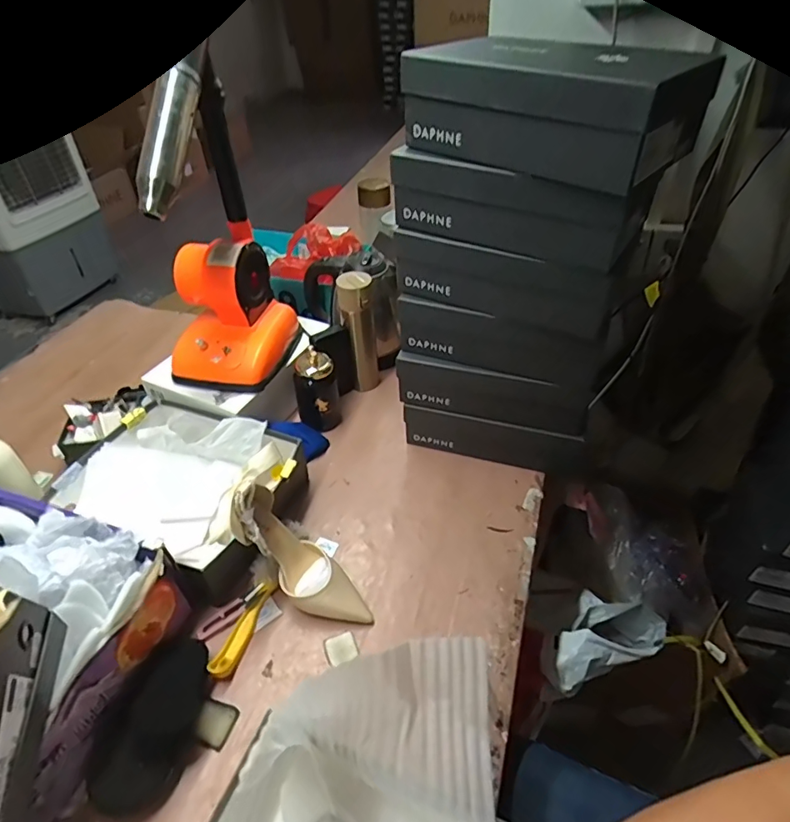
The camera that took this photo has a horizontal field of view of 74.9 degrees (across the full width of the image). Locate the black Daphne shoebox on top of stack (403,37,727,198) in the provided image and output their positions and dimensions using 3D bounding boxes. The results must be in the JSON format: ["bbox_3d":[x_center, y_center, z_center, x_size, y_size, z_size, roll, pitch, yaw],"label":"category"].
[{"bbox_3d":[0.165,-0.342,0.576,0.141,0.108,0.292,-34,52,-30],"label":"black Daphne shoebox on top of stack"}]

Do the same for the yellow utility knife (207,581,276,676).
[{"bbox_3d":[-0.202,0.288,0.688,0.028,0.021,0.132,21,44,8],"label":"yellow utility knife"}]

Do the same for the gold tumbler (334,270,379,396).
[{"bbox_3d":[-0.068,-0.147,0.997,0.070,0.238,0.052,-7,43,-7],"label":"gold tumbler"}]

